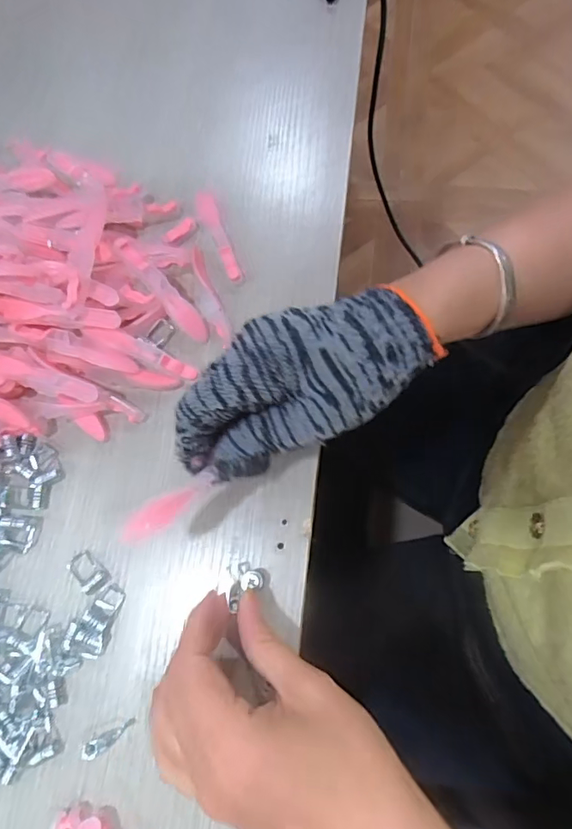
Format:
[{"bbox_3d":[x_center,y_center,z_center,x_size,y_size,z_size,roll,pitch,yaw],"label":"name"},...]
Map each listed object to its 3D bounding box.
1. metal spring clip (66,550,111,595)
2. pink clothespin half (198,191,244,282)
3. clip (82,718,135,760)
[{"bbox_3d":[-0.113,0.089,0.288,0.016,0.004,0.024,-44,74,-8],"label":"metal spring clip"},{"bbox_3d":[-0.046,-0.121,0.338,0.014,0.008,0.078,-19,72,0],"label":"pink clothespin half"},{"bbox_3d":[-0.093,0.168,0.264,0.031,0.004,0.008,-35,73,-5],"label":"clip"}]

